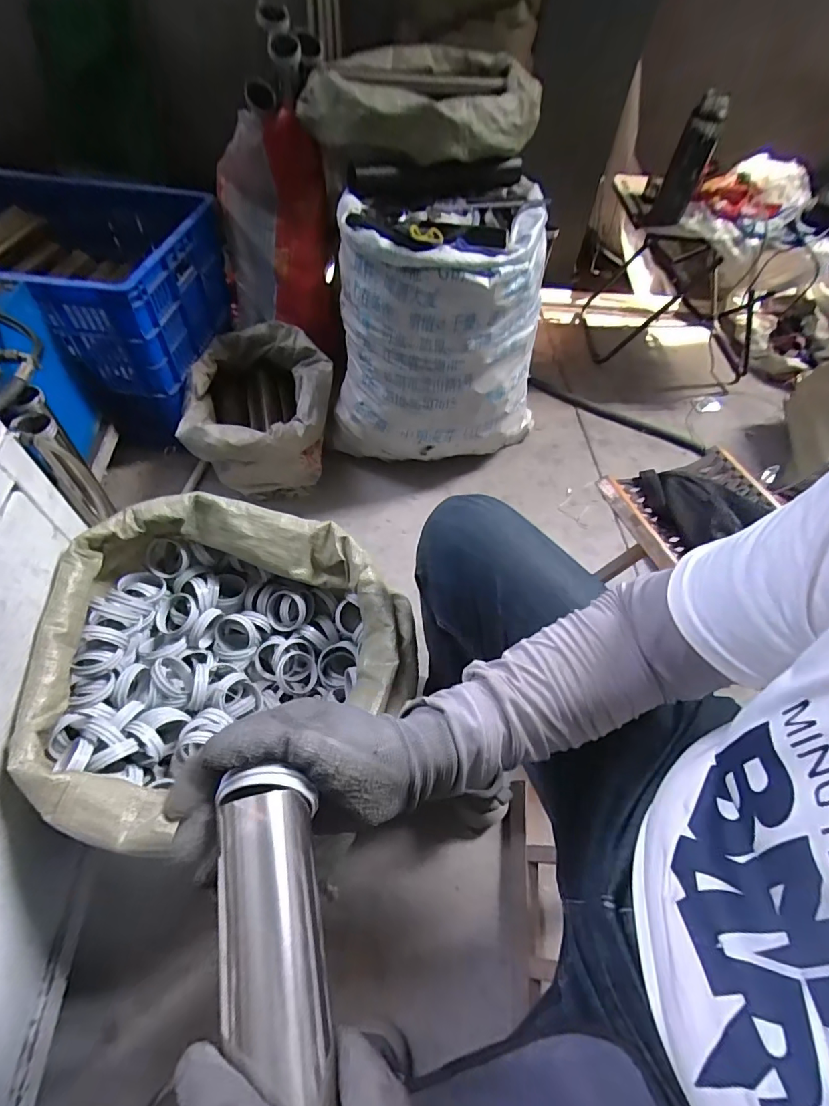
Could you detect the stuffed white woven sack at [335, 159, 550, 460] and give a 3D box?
[{"bbox_3d":[0.058,-0.498,1.060,0.459,0.473,0.386,1,55,-5],"label":"stuffed white woven sack"}]

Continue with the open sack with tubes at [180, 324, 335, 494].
[{"bbox_3d":[-0.348,-0.332,1.117,0.306,0.187,0.371,-3,55,-7],"label":"open sack with tubes"}]

